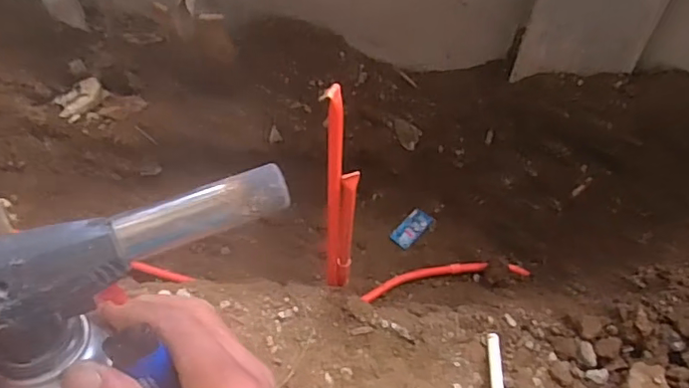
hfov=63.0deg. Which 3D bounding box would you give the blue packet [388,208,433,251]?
[{"bbox_3d":[0.168,0.087,1.405,0.054,0.012,0.109,45,77,3],"label":"blue packet"}]

